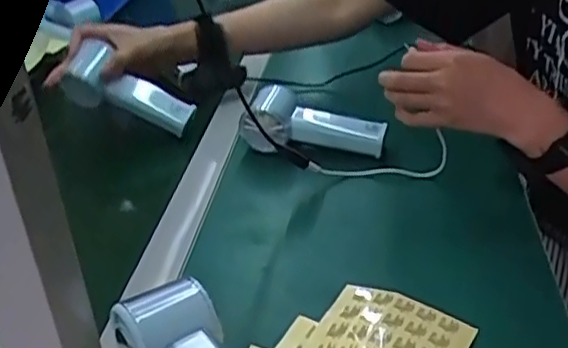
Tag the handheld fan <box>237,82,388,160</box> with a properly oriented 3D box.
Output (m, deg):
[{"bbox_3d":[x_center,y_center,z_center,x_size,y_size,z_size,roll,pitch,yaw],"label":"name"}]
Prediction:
[{"bbox_3d":[0.032,-0.051,0.708,0.149,0.072,0.055,4,31,20],"label":"handheld fan"}]

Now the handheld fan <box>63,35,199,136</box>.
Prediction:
[{"bbox_3d":[-0.177,-0.098,0.770,0.150,0.052,0.068,23,31,-3],"label":"handheld fan"}]

